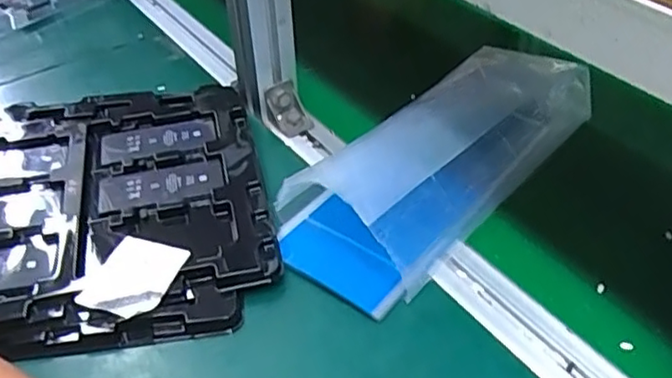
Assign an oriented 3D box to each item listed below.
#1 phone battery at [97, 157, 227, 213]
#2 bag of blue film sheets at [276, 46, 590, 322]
[{"bbox_3d":[-0.133,-0.003,0.493,0.094,0.007,0.037,-11,42,-11],"label":"phone battery"},{"bbox_3d":[0.080,-0.029,0.494,0.116,0.059,0.281,32,52,32],"label":"bag of blue film sheets"}]

